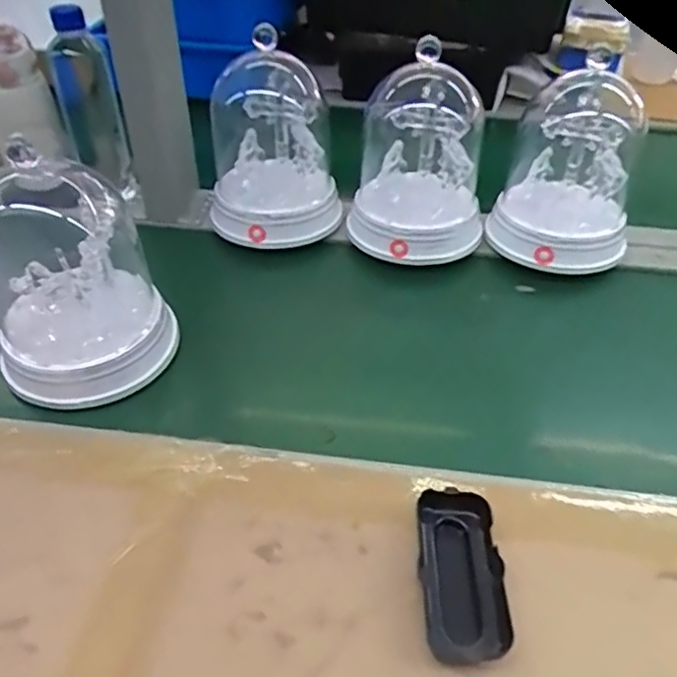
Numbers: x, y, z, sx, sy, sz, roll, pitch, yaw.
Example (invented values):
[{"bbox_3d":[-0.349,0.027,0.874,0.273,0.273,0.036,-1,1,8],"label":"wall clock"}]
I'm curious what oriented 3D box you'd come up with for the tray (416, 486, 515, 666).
[{"bbox_3d":[0.080,0.151,0.393,0.050,0.018,0.104,0,44,-1],"label":"tray"}]

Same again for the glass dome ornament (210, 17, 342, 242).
[{"bbox_3d":[-0.073,-0.213,0.652,0.138,0.194,0.120,-5,44,-7],"label":"glass dome ornament"}]

